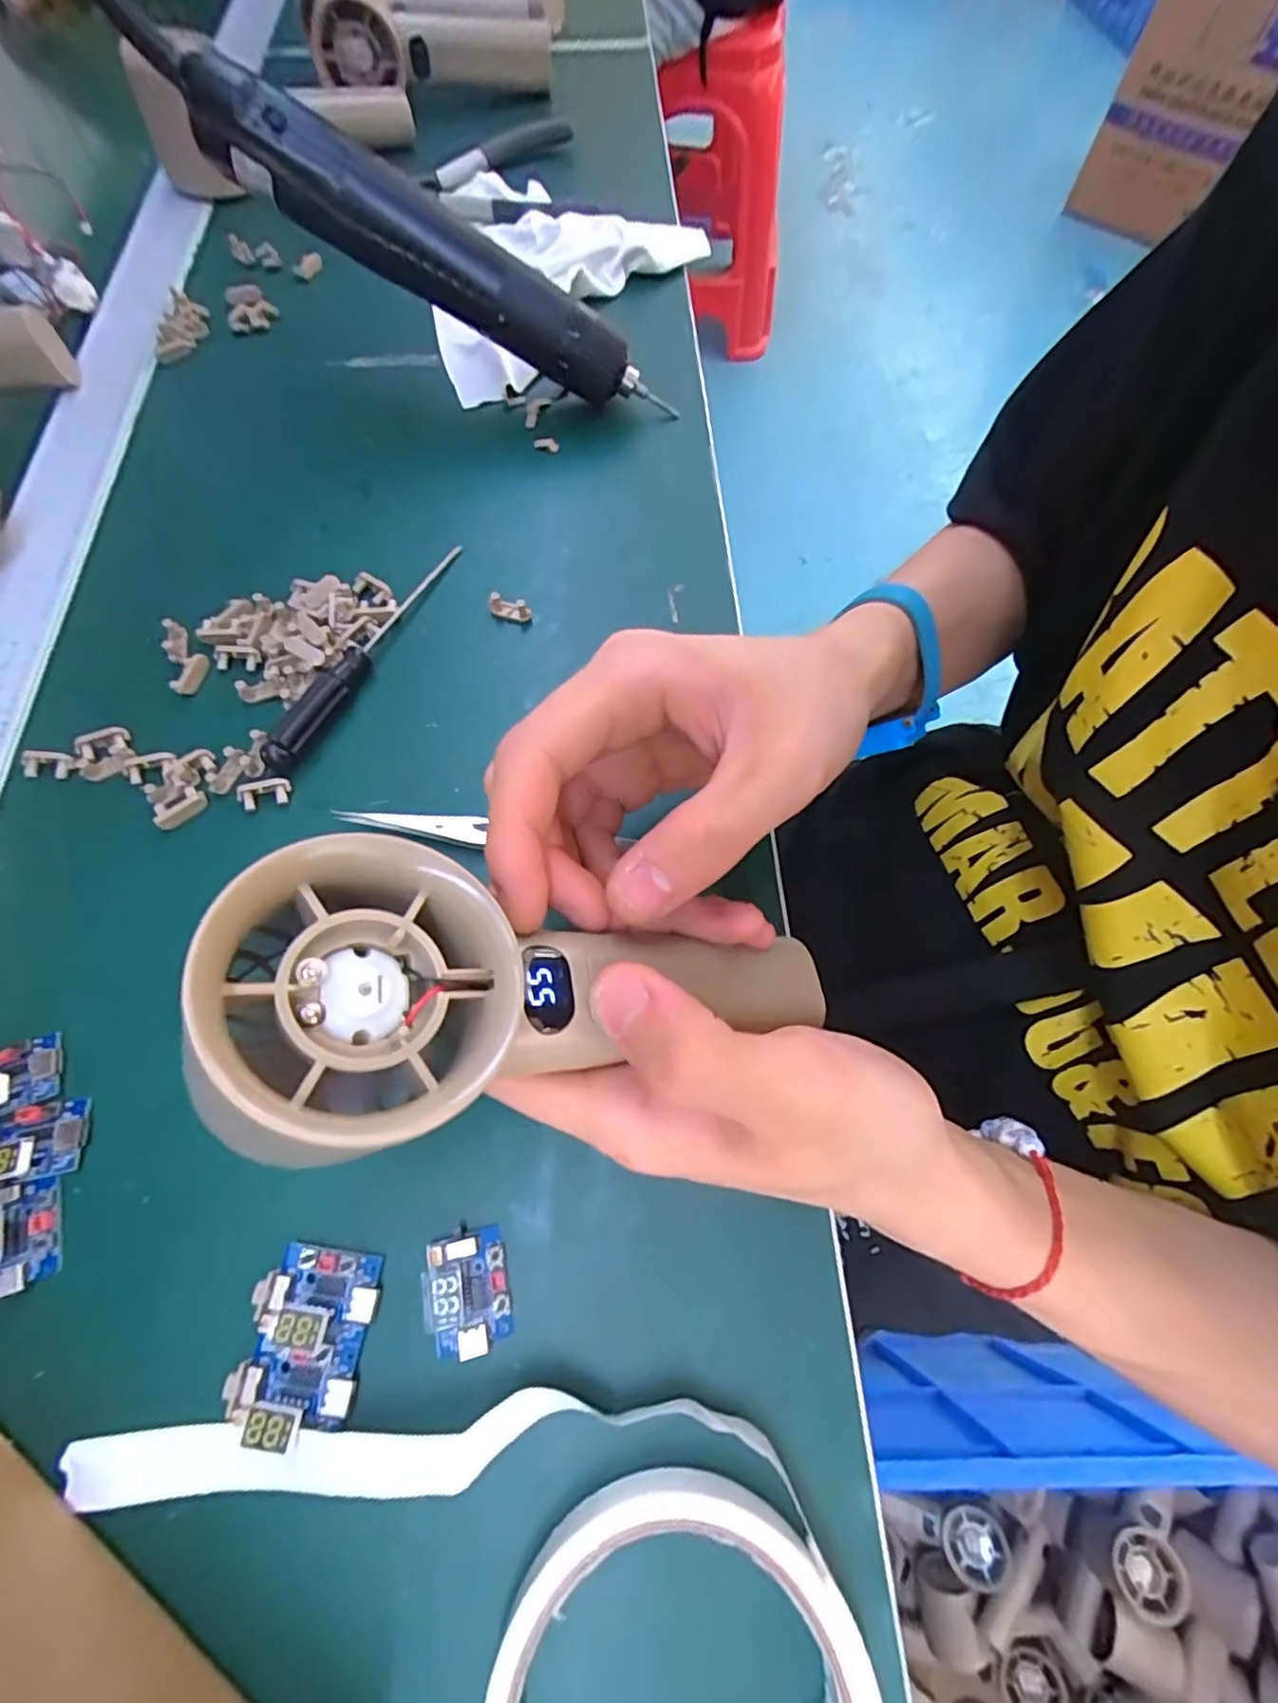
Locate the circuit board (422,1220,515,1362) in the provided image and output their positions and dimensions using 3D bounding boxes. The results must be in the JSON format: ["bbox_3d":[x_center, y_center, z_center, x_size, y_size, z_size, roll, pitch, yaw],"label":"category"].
[{"bbox_3d":[-0.051,0.130,0.194,0.024,0.007,0.031,-12,67,-7],"label":"circuit board"}]

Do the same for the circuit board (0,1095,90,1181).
[{"bbox_3d":[-0.191,0.090,0.200,0.029,0.013,0.022,-11,67,-6],"label":"circuit board"}]

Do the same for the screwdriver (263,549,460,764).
[{"bbox_3d":[-0.115,-0.088,0.277,0.014,0.012,0.130,23,68,9],"label":"screwdriver"}]

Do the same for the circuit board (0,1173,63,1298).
[{"bbox_3d":[-0.186,0.113,0.190,0.021,0.015,0.030,-12,67,-7],"label":"circuit board"}]

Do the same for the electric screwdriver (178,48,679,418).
[{"bbox_3d":[-0.089,-0.281,0.316,0.222,0.042,0.032,23,65,-18],"label":"electric screwdriver"}]

